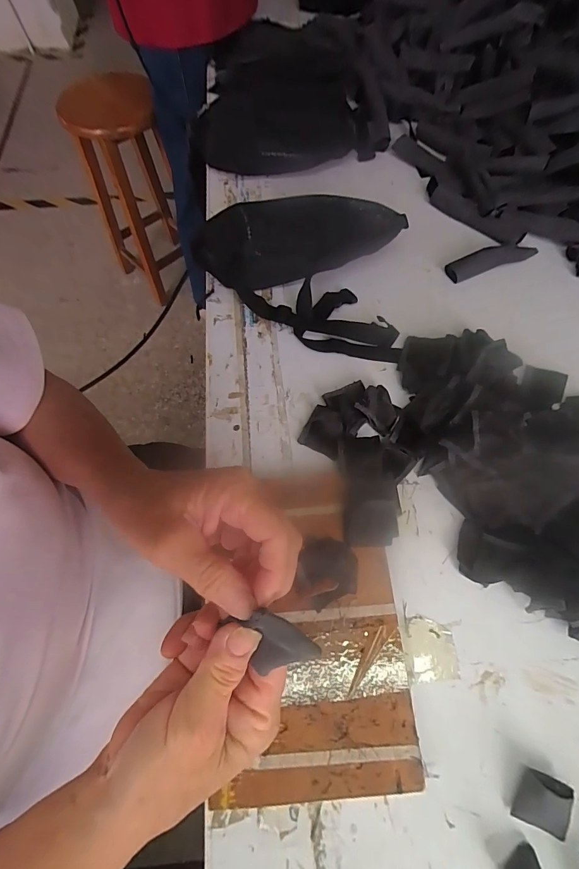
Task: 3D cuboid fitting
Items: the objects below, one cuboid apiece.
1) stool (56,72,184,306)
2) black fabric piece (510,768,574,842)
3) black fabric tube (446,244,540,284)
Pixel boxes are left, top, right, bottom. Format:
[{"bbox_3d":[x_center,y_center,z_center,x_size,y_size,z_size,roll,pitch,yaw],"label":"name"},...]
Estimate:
[{"bbox_3d":[-0.548,-0.849,1.301,0.282,0.553,0.353,-34,71,-13],"label":"stool"},{"bbox_3d":[0.204,0.294,0.290,0.041,0.021,0.036,19,68,8],"label":"black fabric piece"},{"bbox_3d":[0.295,-0.255,0.530,0.145,0.016,0.028,-20,68,-8],"label":"black fabric tube"}]

